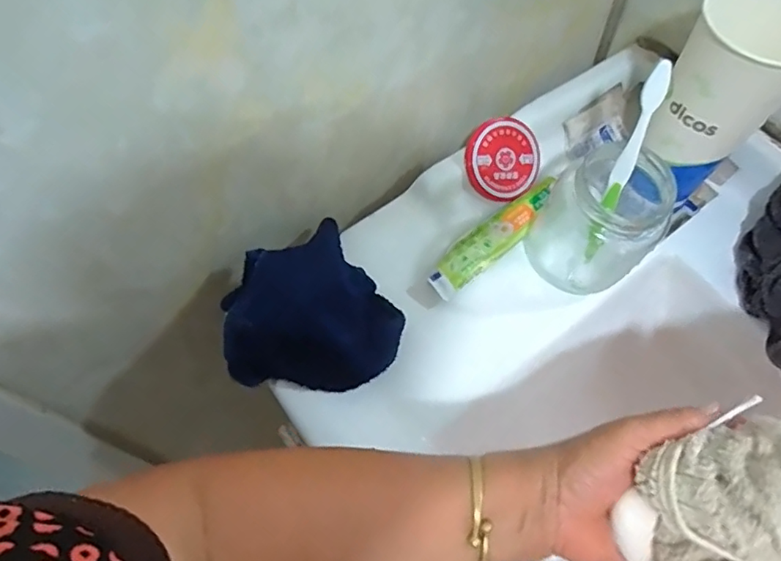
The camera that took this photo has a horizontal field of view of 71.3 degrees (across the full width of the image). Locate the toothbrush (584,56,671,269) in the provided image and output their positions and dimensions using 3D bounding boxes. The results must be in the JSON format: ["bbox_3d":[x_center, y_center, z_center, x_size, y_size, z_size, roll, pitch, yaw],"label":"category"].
[{"bbox_3d":[0.162,-0.076,0.381,0.013,0.146,0.020,16,37,11],"label":"toothbrush"}]

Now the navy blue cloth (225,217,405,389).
[{"bbox_3d":[-0.063,0.022,0.393,0.121,0.083,0.115,-34,66,-14],"label":"navy blue cloth"}]

